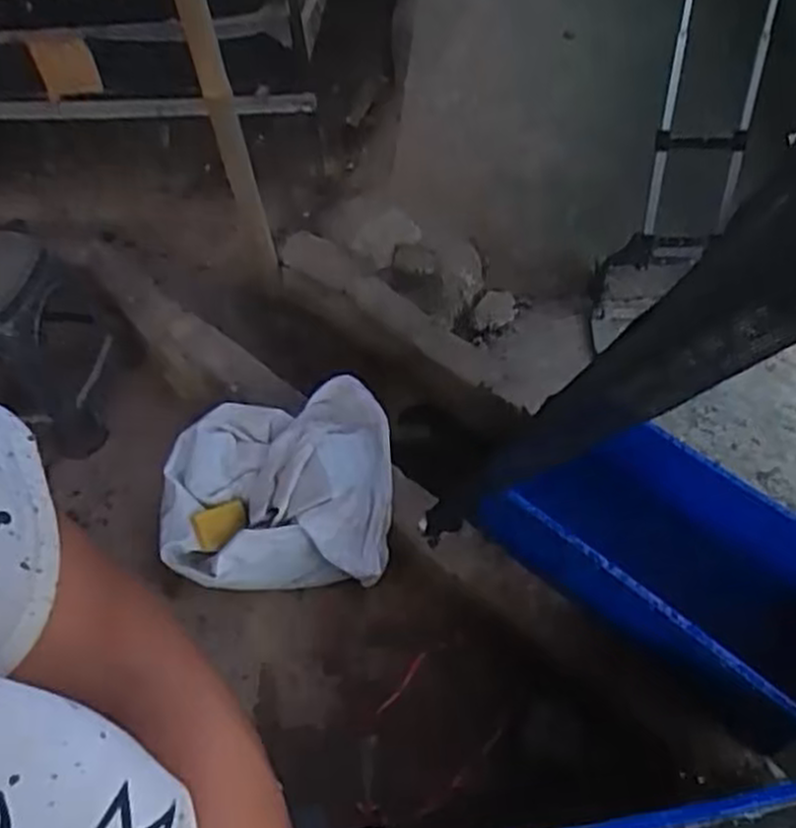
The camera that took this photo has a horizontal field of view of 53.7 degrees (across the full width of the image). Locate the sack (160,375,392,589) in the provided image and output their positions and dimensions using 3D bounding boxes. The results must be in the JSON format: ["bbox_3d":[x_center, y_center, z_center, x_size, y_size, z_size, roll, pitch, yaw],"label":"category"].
[{"bbox_3d":[-0.250,0.169,1.688,0.483,0.256,0.389,-9,53,-1],"label":"sack"}]

